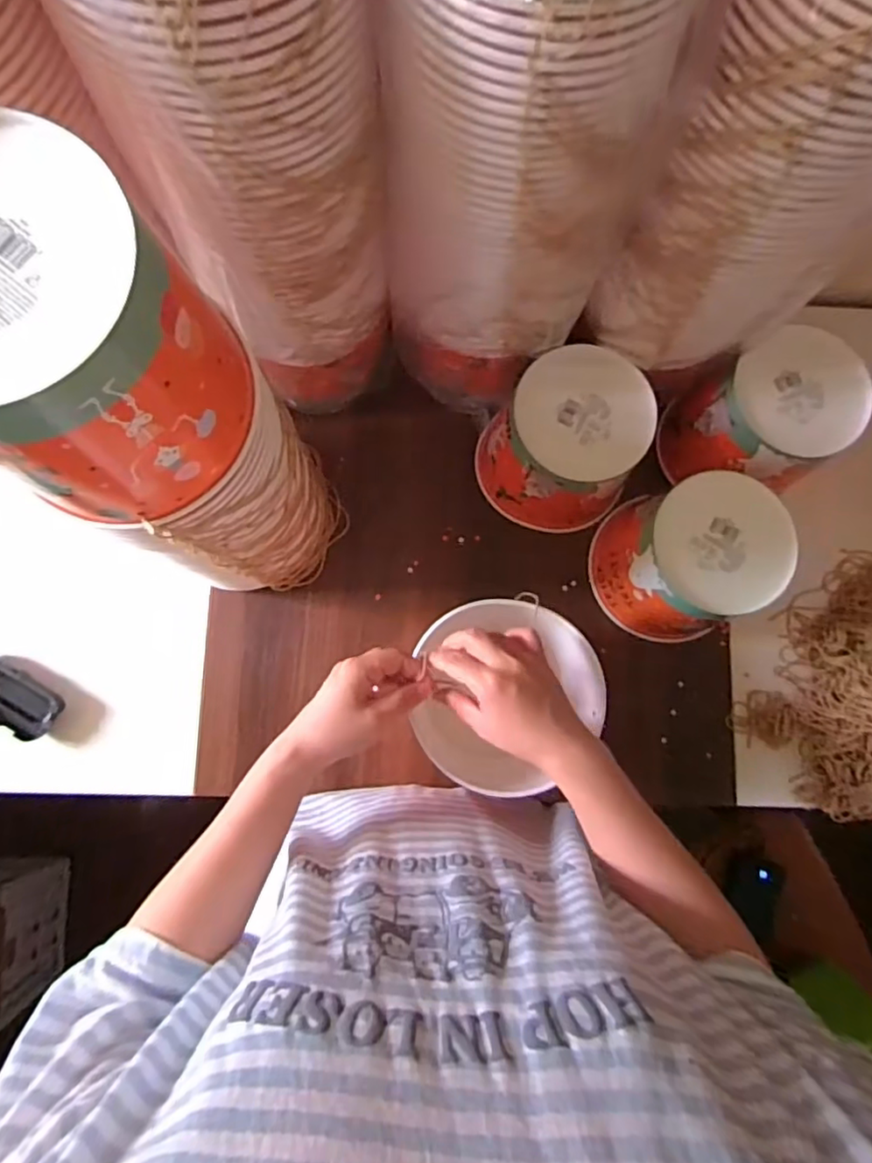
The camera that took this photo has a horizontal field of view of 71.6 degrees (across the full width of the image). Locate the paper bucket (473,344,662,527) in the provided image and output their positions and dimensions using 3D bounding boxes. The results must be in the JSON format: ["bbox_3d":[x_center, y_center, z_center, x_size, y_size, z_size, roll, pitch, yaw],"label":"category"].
[{"bbox_3d":[0.127,-0.129,0.602,0.141,0.137,0.142,-43,86,-6],"label":"paper bucket"}]

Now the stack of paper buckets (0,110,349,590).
[{"bbox_3d":[-0.183,-0.095,0.451,0.157,0.421,0.127,37,83,3],"label":"stack of paper buckets"}]

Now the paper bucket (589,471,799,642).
[{"bbox_3d":[0.240,-0.020,0.593,0.134,0.143,0.128,0,83,-2],"label":"paper bucket"}]

